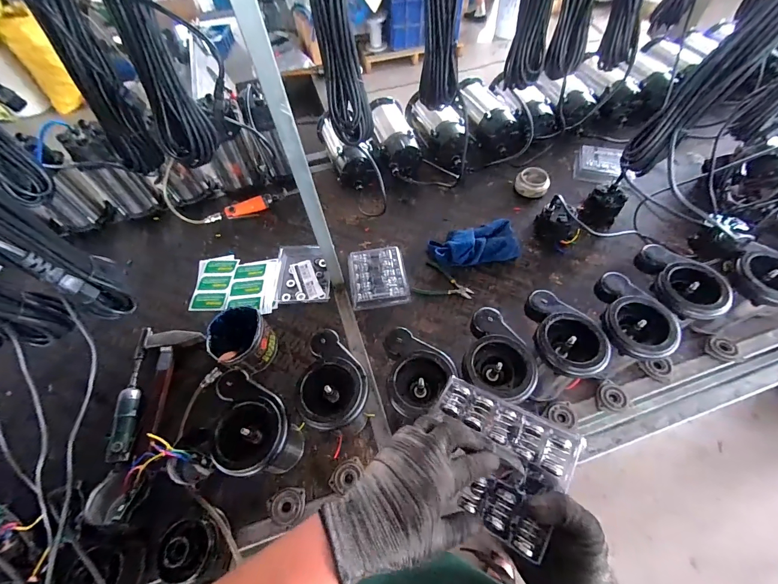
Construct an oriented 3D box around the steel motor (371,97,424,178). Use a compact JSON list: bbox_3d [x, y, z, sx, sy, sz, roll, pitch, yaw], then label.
[{"bbox_3d":[0.019,-0.493,1.106,0.132,0.109,0.316,-11,58,-5],"label":"steel motor"}]

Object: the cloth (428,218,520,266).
[{"bbox_3d":[0.230,-0.133,0.920,0.243,0.061,0.125,-10,58,-4],"label":"cloth"}]

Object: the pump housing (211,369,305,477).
[{"bbox_3d":[-0.237,0.254,0.623,0.166,0.190,0.121,33,65,21],"label":"pump housing"}]

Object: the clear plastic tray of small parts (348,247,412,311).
[{"bbox_3d":[-0.027,-0.040,0.893,0.146,0.037,0.167,-7,58,-2],"label":"clear plastic tray of small parts"}]

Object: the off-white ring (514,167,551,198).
[{"bbox_3d":[0.442,-0.335,1.050,0.094,0.048,0.095,-1,58,2],"label":"off-white ring"}]

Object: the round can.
[{"bbox_3d":[-0.323,0.110,0.766,0.122,0.101,0.120,-1,58,2],"label":"round can"}]

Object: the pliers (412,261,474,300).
[{"bbox_3d":[0.147,-0.021,0.882,0.141,0.012,0.115,22,61,16],"label":"pliers"}]

